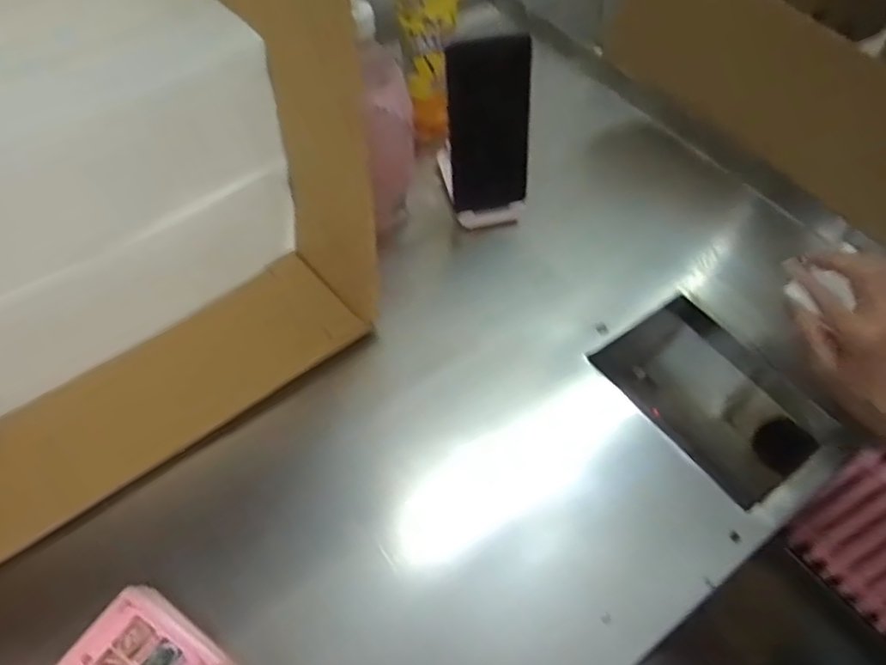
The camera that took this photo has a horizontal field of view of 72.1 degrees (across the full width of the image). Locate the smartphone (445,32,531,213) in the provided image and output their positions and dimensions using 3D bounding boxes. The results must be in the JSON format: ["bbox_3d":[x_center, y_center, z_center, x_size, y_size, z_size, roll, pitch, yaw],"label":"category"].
[{"bbox_3d":[0.043,-0.186,0.559,0.073,0.161,0.011,-5,41,1],"label":"smartphone"}]

